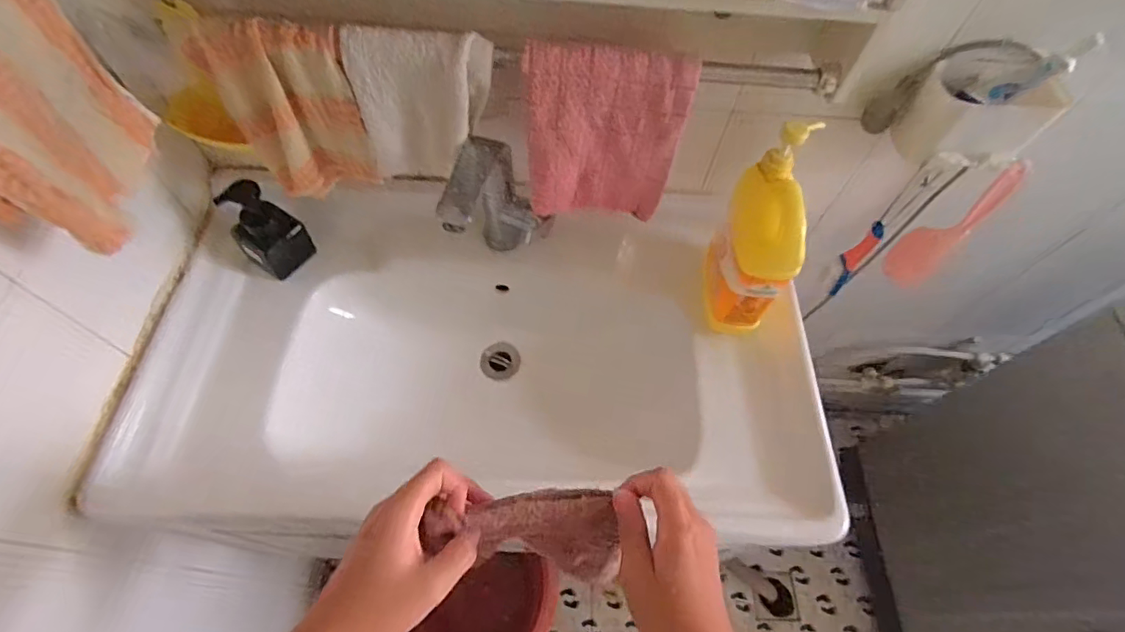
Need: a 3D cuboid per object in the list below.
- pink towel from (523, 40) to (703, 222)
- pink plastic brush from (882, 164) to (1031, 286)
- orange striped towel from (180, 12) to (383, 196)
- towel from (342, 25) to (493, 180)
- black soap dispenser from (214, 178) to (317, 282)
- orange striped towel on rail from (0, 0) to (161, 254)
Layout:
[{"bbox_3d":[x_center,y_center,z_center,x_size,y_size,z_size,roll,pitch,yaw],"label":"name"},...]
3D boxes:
[{"bbox_3d":[0.042,-0.186,0.567,0.164,0.197,0.048,10,59,2],"label":"pink towel"},{"bbox_3d":[0.506,-0.121,0.688,0.039,0.219,0.062,-40,69,-23],"label":"pink plastic brush"},{"bbox_3d":[-0.273,-0.205,0.539,0.131,0.178,0.036,-8,60,-8],"label":"orange striped towel"},{"bbox_3d":[-0.137,-0.209,0.530,0.135,0.155,0.024,0,59,-4],"label":"towel"},{"bbox_3d":[-0.382,-0.115,0.675,0.077,0.128,0.052,-40,69,-23],"label":"black soap dispenser"},{"bbox_3d":[-0.402,-0.161,0.397,0.035,0.200,0.172,2,59,-3],"label":"orange striped towel on rail"}]

